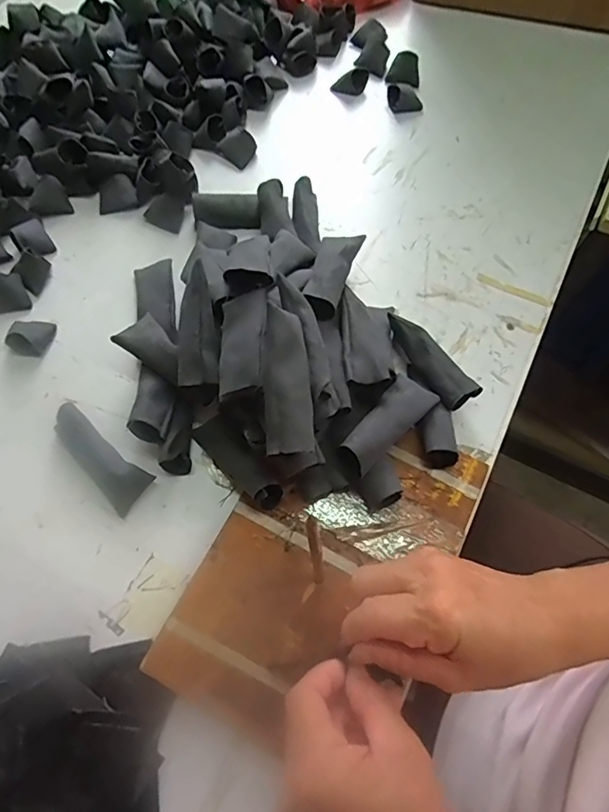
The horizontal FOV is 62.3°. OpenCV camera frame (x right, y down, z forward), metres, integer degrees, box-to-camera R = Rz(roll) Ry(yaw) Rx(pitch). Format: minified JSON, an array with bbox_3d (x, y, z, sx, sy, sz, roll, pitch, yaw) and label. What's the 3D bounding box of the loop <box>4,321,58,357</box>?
[{"bbox_3d":[-0.271,-0.071,0.492,0.036,0.026,0.038,9,66,4],"label":"loop"}]

